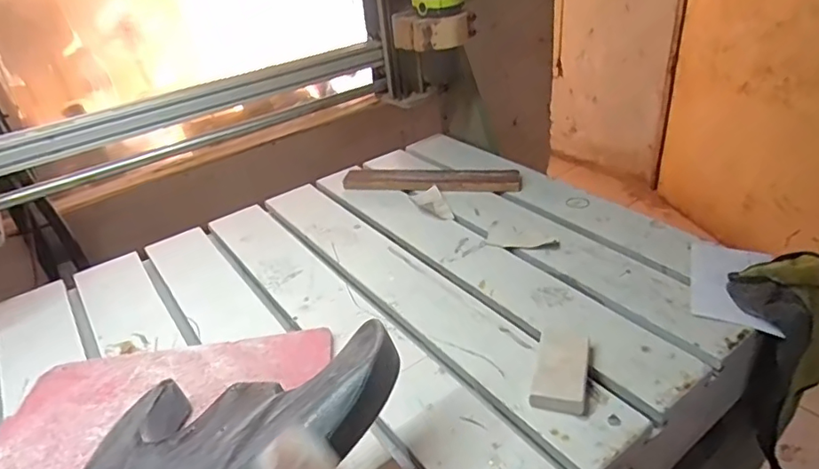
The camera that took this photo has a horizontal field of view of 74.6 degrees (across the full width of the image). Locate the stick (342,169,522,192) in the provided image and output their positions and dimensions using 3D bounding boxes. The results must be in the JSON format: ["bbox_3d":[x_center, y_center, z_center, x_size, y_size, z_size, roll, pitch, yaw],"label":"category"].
[{"bbox_3d":[0.035,-0.094,0.938,0.308,0.029,0.049,4,33,15],"label":"stick"}]

